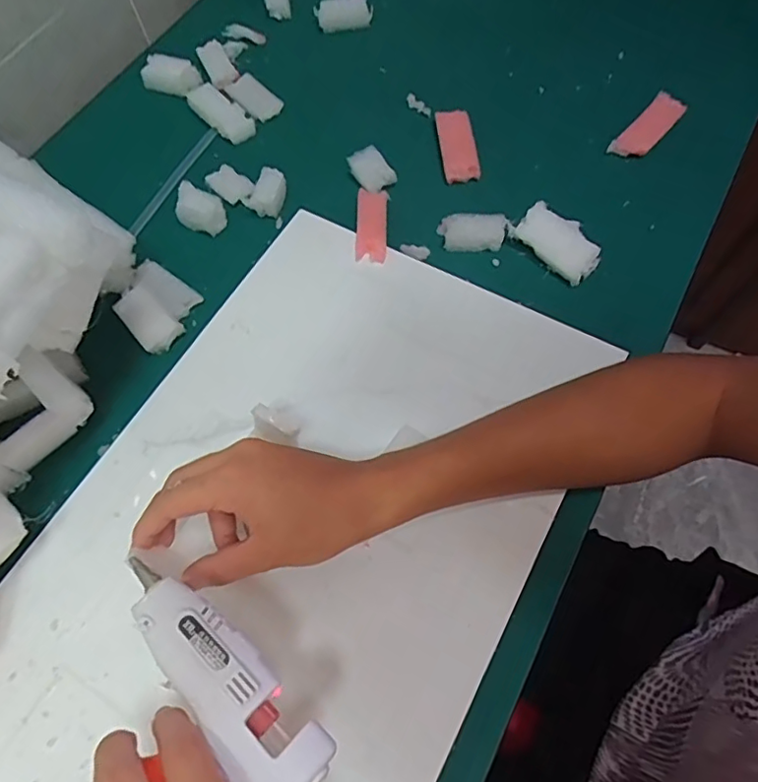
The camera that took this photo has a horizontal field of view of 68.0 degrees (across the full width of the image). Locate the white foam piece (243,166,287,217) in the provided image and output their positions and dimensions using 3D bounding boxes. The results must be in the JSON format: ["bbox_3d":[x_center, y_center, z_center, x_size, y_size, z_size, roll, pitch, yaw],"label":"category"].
[{"bbox_3d":[-0.097,-0.173,0.490,0.027,0.026,0.034,17,67,8],"label":"white foam piece"}]

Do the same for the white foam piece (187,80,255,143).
[{"bbox_3d":[-0.151,-0.267,0.537,0.071,0.016,0.031,41,72,16],"label":"white foam piece"}]

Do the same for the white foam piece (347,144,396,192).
[{"bbox_3d":[-0.006,-0.196,0.499,0.028,0.020,0.038,-30,69,-12],"label":"white foam piece"}]

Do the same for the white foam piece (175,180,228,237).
[{"bbox_3d":[-0.154,-0.157,0.485,0.044,0.022,0.029,25,69,11],"label":"white foam piece"}]

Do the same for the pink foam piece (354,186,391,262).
[{"bbox_3d":[-0.006,-0.142,0.479,0.026,0.009,0.076,3,66,1],"label":"pink foam piece"}]

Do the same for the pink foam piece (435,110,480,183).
[{"bbox_3d":[0.070,-0.226,0.512,0.030,0.017,0.071,-9,80,-4],"label":"pink foam piece"}]

